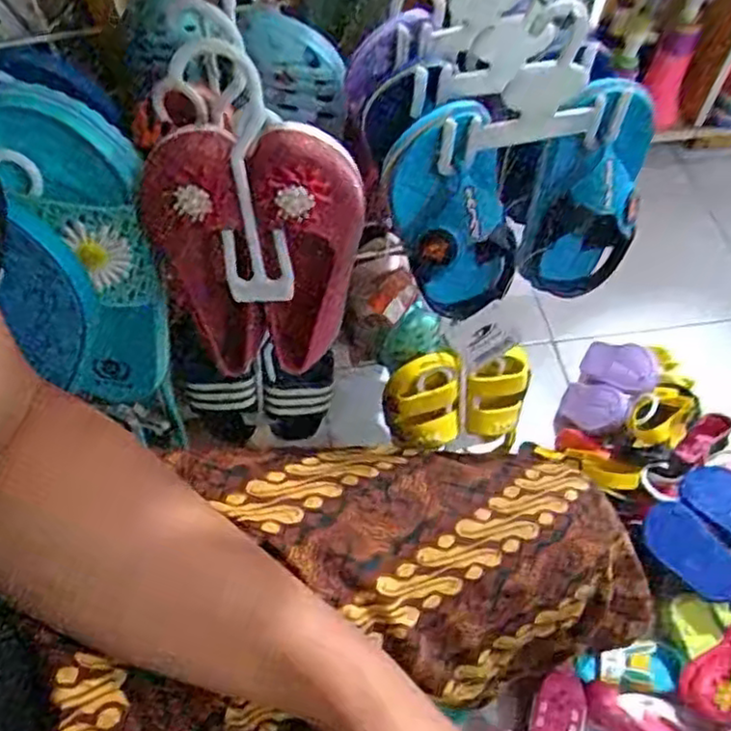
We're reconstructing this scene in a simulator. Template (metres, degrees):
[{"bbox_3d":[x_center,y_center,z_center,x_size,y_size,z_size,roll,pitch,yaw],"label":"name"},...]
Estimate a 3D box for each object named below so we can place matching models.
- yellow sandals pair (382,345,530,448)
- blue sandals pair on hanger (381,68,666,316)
[{"bbox_3d":[0.089,0.026,0.708,0.135,0.102,0.050,-7,27,-6],"label":"yellow sandals pair"},{"bbox_3d":[0.090,-0.097,0.422,0.148,0.133,0.048,-8,56,-7],"label":"blue sandals pair on hanger"}]

